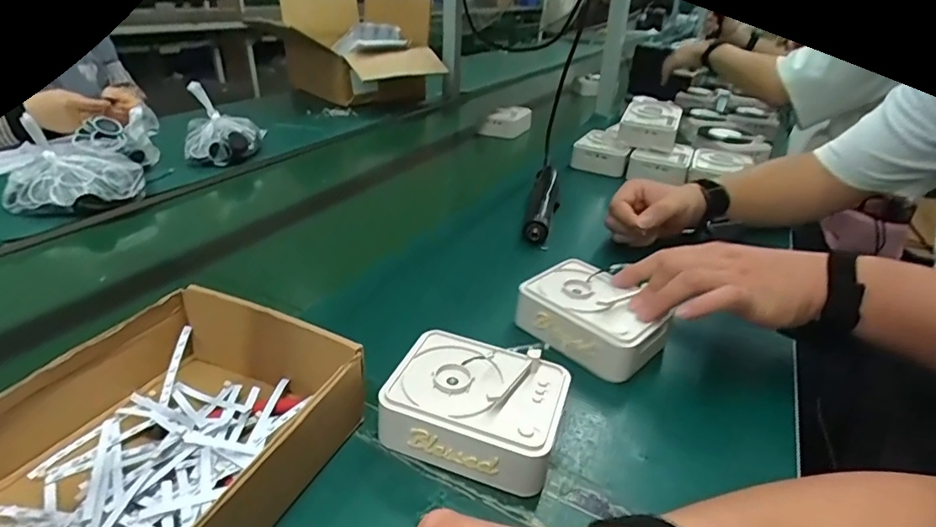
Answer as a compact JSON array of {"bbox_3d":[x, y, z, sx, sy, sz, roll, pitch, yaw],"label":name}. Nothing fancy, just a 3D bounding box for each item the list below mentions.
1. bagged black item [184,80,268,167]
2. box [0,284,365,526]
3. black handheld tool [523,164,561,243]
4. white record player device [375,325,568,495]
[{"bbox_3d":[-0.435,-0.249,0.932,0.141,0.106,0.134,-12,32,-25],"label":"bagged black item"},{"bbox_3d":[-0.195,0.116,0.332,0.182,0.076,0.212,15,31,21],"label":"box"},{"bbox_3d":[0.111,-0.091,0.759,0.041,0.039,0.209,8,29,9],"label":"black handheld tool"},{"bbox_3d":[0.005,0.108,0.392,0.123,0.054,0.101,11,30,13],"label":"white record player device"}]

